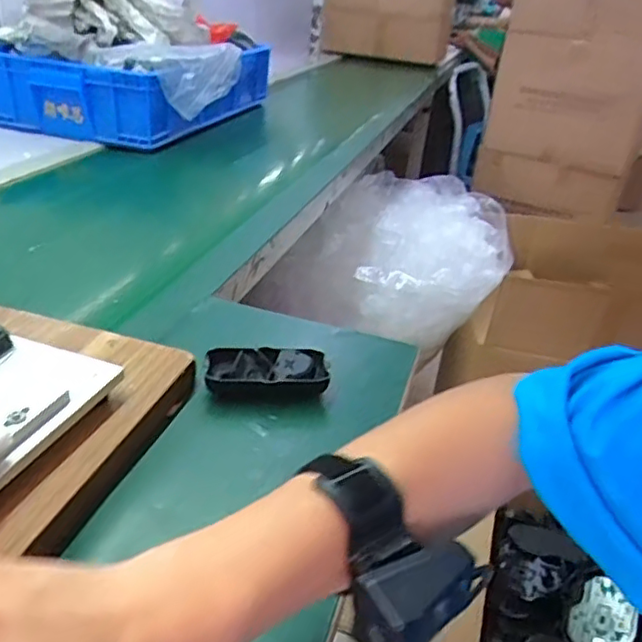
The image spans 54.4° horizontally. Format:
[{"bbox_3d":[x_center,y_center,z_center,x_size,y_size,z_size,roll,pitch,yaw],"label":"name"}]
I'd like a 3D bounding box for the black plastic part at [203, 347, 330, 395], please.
[{"bbox_3d":[-0.050,0.047,0.565,0.108,0.033,0.051,1,30,-11],"label":"black plastic part"}]

